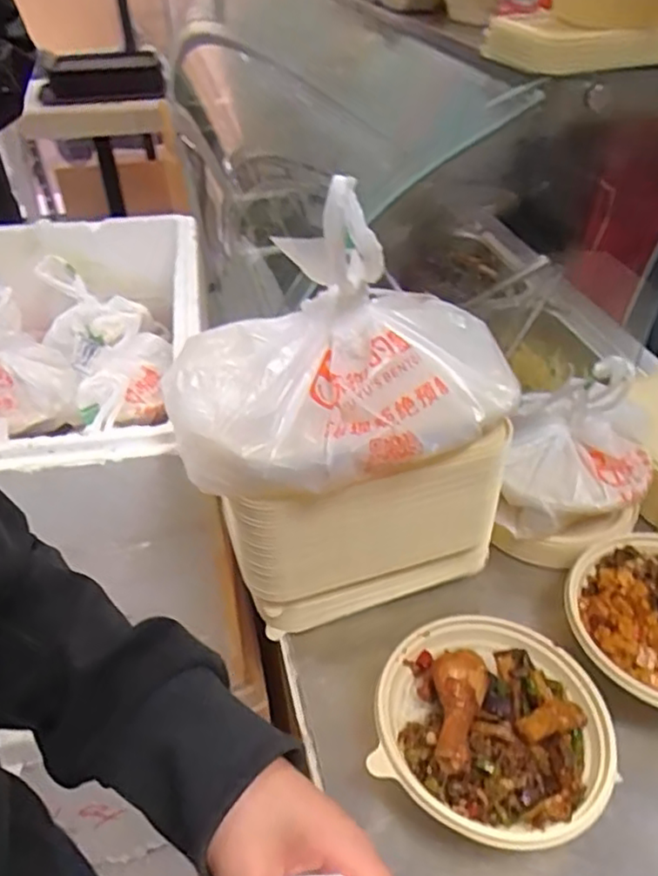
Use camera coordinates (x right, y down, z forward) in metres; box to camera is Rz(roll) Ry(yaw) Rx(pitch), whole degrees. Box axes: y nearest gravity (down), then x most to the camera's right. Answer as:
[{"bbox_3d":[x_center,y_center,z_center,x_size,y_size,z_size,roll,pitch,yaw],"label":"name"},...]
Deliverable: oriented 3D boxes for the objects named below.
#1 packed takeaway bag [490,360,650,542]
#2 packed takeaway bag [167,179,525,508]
[{"bbox_3d":[0.265,-0.003,0.669,0.142,0.155,0.162,9,41,13],"label":"packed takeaway bag"},{"bbox_3d":[0.012,-0.079,0.508,0.279,0.168,0.168,-9,41,-8],"label":"packed takeaway bag"}]

